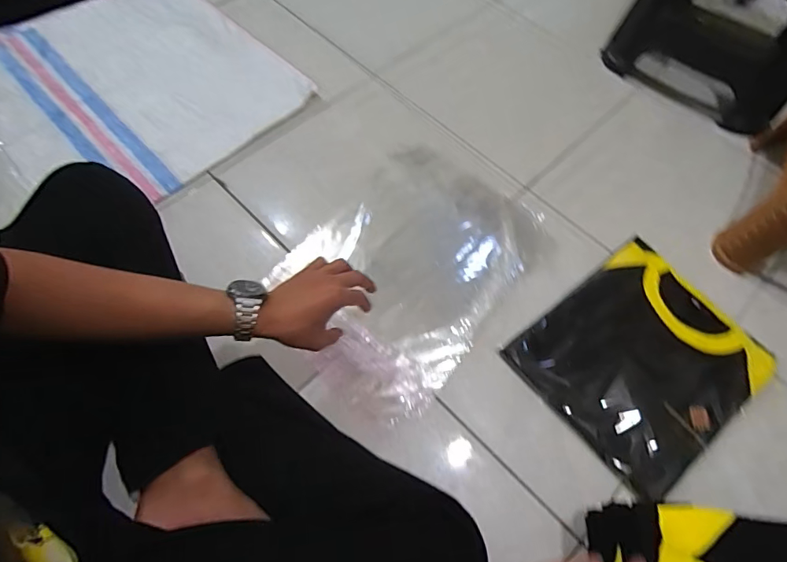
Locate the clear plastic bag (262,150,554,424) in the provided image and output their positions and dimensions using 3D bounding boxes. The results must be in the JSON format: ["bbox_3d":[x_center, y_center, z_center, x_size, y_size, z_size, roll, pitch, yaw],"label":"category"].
[{"bbox_3d":[0.024,-0.027,0.756,0.320,0.015,0.440,37,69,15],"label":"clear plastic bag"}]

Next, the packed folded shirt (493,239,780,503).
[{"bbox_3d":[0.374,0.113,0.685,0.313,0.020,0.269,-35,70,-17],"label":"packed folded shirt"}]

